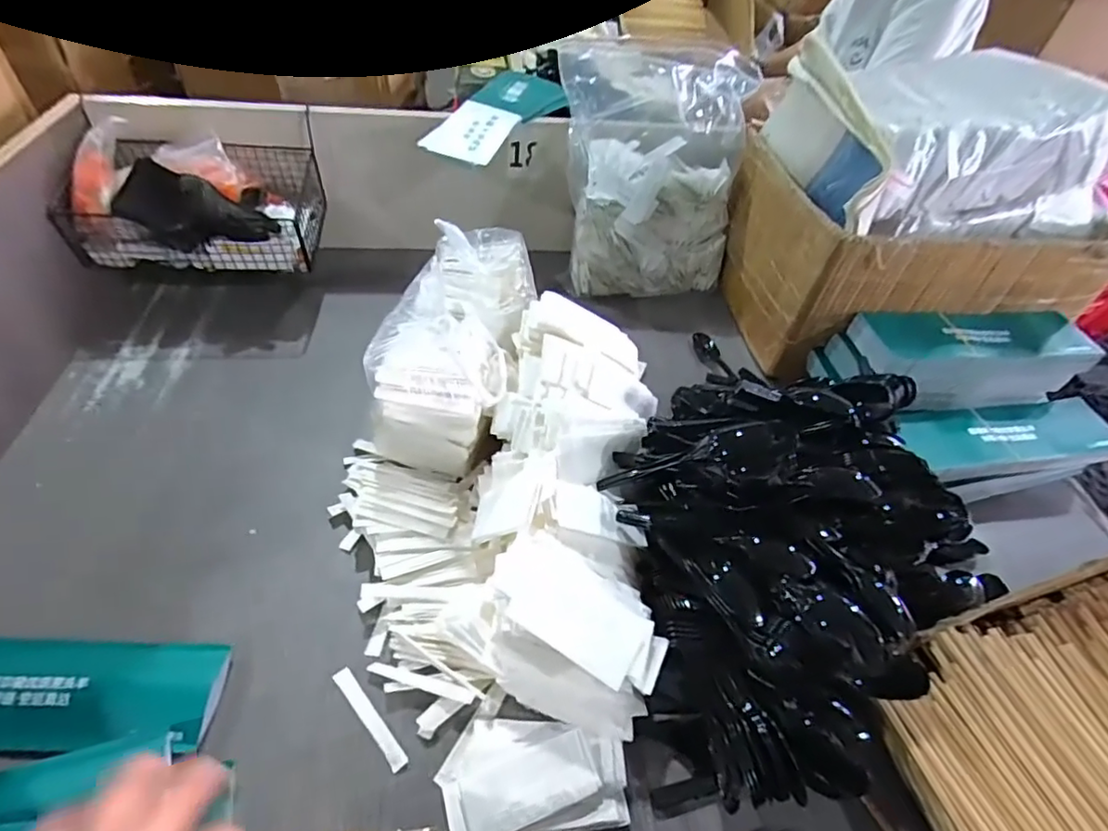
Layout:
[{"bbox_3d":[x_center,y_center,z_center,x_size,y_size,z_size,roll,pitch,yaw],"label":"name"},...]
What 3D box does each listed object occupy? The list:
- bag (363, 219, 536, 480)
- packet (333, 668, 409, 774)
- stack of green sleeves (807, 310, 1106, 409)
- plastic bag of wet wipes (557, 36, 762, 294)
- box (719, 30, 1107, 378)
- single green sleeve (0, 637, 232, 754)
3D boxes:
[{"bbox_3d":[-0.099,-0.094,0.623,0.123,0.133,0.295,13,62,5],"label":"bag"},{"bbox_3d":[-0.146,0.238,0.452,0.012,0.004,0.091,-32,59,-30],"label":"packet"},{"bbox_3d":[0.493,-0.071,0.709,0.303,0.085,0.100,-2,49,-9],"label":"stack of green sleeves"},{"bbox_3d":[0.144,-0.359,0.836,0.260,0.272,0.176,-5,49,-12],"label":"plastic bag of wet wipes"},{"bbox_3d":[0.469,-0.272,0.756,0.383,0.318,0.296,-3,49,-10],"label":"box"},{"bbox_3d":[-0.401,0.210,0.436,0.278,0.021,0.084,3,48,-4],"label":"single green sleeve"}]

